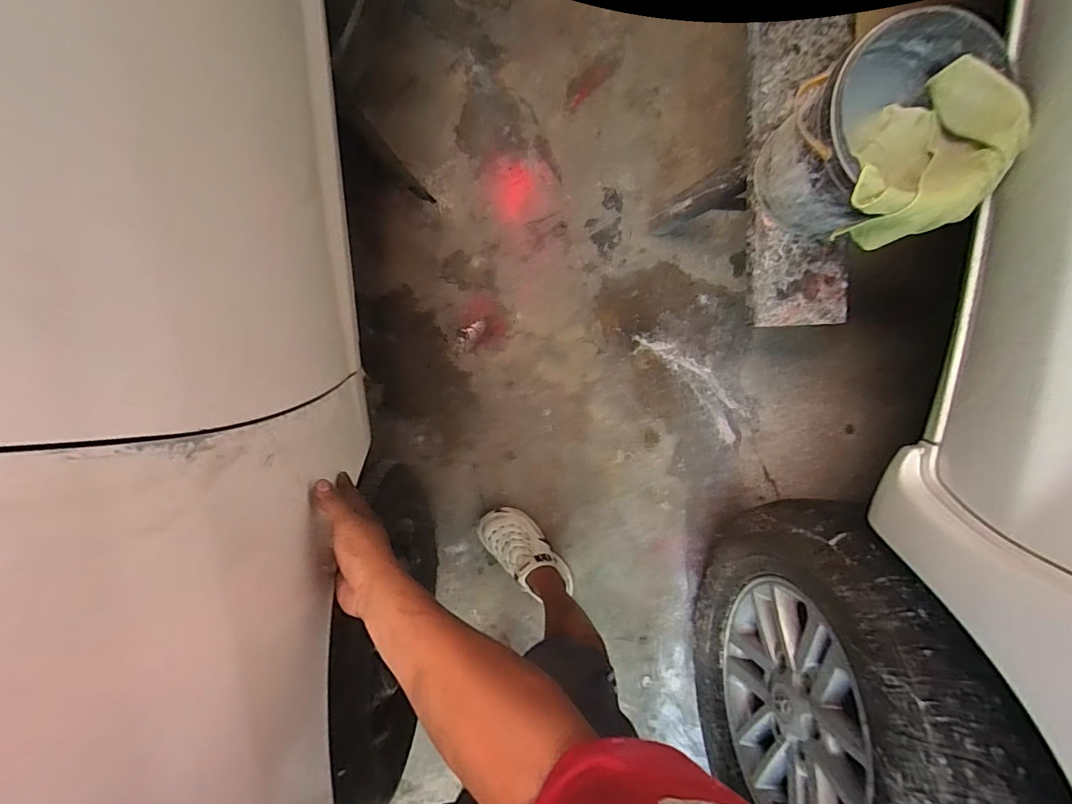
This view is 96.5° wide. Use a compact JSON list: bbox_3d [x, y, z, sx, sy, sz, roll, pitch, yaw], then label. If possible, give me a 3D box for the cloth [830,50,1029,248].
[{"bbox_3d":[0.488,-0.305,0.616,0.206,0.107,0.162,-32,99,-1],"label":"cloth"}]

